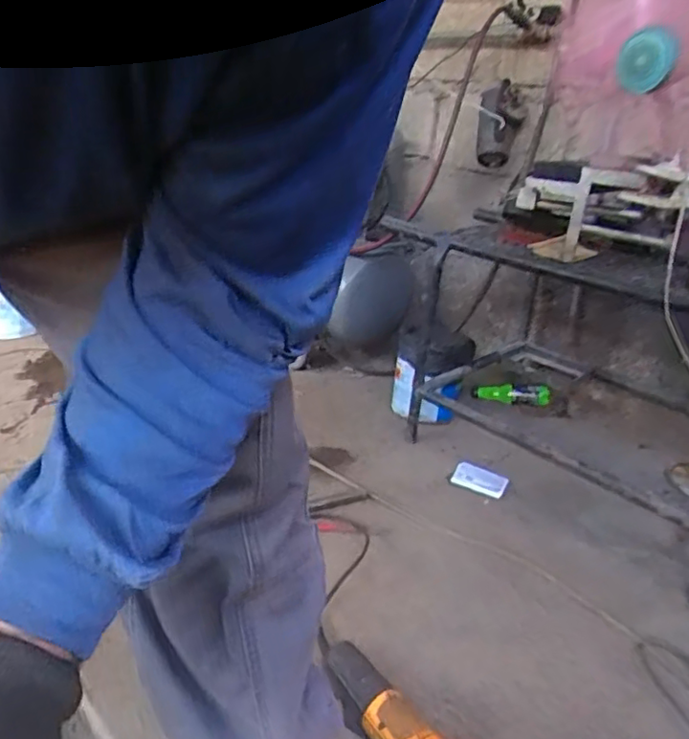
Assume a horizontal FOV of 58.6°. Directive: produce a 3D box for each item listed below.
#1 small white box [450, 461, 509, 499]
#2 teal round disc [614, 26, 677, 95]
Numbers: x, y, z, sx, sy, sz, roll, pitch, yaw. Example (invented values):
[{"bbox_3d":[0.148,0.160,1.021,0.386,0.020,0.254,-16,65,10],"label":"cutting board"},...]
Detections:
[{"bbox_3d":[0.285,0.231,1.298,0.111,0.017,0.060,19,53,31],"label":"small white box"},{"bbox_3d":[0.364,-0.378,0.747,0.019,0.069,0.071,1,60,-37],"label":"teal round disc"}]

